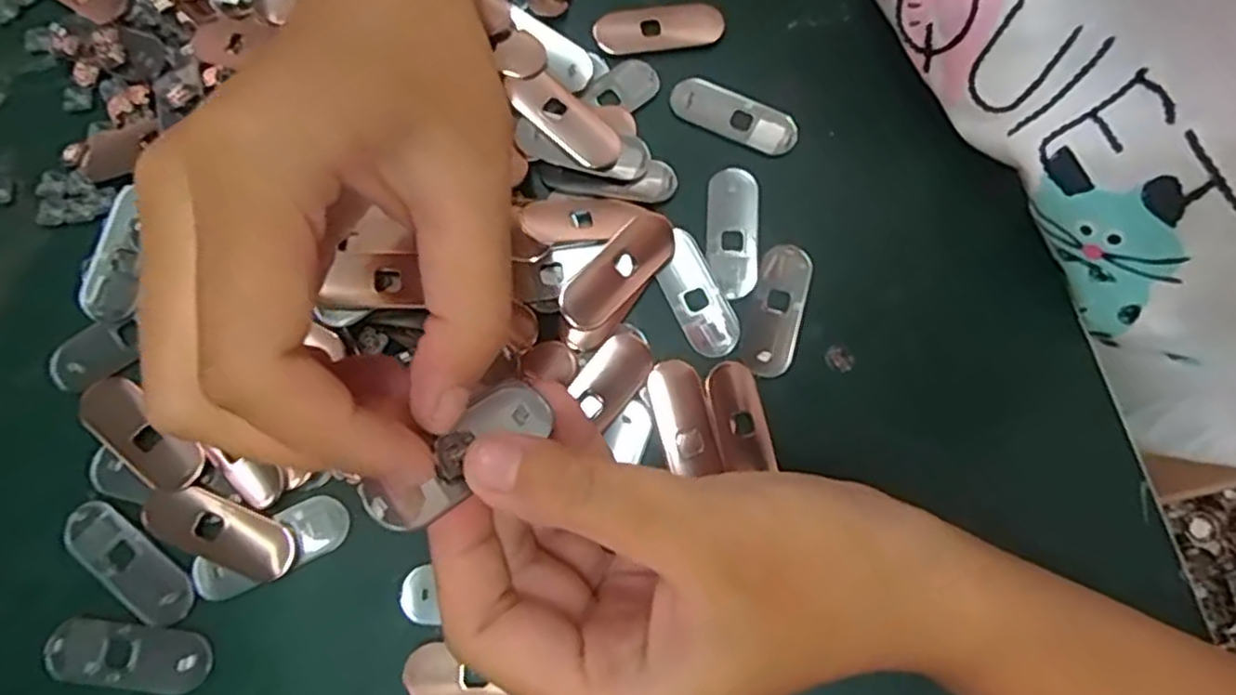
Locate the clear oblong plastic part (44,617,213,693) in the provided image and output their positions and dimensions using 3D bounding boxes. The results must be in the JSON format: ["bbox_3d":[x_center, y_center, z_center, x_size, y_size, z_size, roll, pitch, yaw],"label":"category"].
[{"bbox_3d":[-0.153,0.096,0.231,0.049,0.004,0.018,5,76,0],"label":"clear oblong plastic part"}]

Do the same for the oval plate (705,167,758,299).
[{"bbox_3d":[0.042,-0.043,0.271,0.019,0.004,0.049,5,76,0],"label":"oval plate"}]

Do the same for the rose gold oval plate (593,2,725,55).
[{"bbox_3d":[0.016,-0.125,0.290,0.049,0.004,0.018,-6,77,-2],"label":"rose gold oval plate"}]

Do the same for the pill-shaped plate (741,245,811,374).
[{"bbox_3d":[0.057,-0.014,0.264,0.018,0.004,0.049,16,77,3],"label":"pill-shaped plate"}]

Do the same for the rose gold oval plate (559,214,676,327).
[{"bbox_3d":[0.001,-0.027,0.262,0.050,0.009,0.018,-42,81,-10],"label":"rose gold oval plate"}]

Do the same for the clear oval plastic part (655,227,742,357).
[{"bbox_3d":[0.028,-0.019,0.264,0.019,0.004,0.046,-25,78,-7],"label":"clear oval plastic part"}]

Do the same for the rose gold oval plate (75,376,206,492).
[{"bbox_3d":[-0.159,0.029,0.245,0.052,0.004,0.021,38,89,14],"label":"rose gold oval plate"}]

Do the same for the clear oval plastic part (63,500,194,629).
[{"bbox_3d":[-0.158,0.070,0.238,0.050,0.004,0.019,38,79,8],"label":"clear oval plastic part"}]

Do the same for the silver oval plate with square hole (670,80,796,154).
[{"bbox_3d":[0.044,-0.089,0.283,0.049,0.004,0.018,23,77,5],"label":"silver oval plate with square hole"}]

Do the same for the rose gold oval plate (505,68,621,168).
[{"bbox_3d":[-0.020,-0.084,0.273,0.045,0.004,0.022,44,68,-2],"label":"rose gold oval plate"}]

